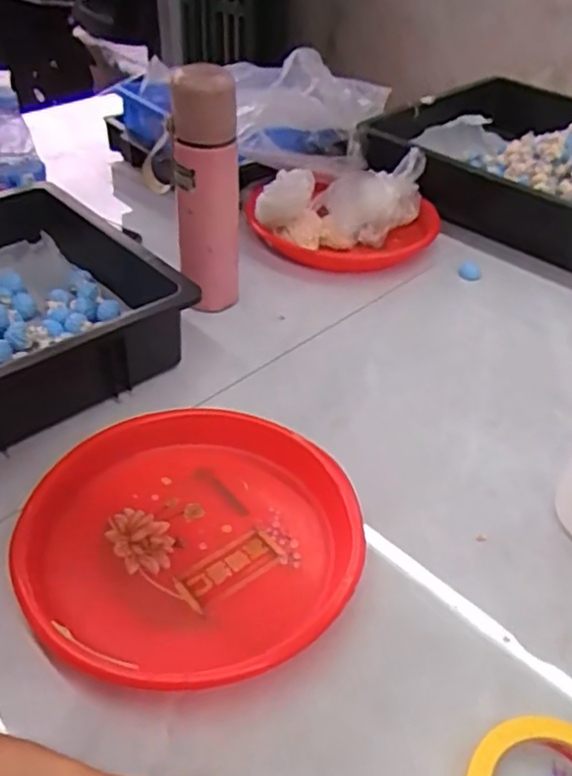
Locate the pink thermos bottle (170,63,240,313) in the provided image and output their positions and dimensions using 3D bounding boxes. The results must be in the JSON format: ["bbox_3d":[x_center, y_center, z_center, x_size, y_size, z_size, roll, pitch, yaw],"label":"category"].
[{"bbox_3d":[-0.082,-0.194,0.719,0.067,0.260,0.053,2,40,-2],"label":"pink thermos bottle"}]

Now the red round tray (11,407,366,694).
[{"bbox_3d":[-0.071,0.113,0.532,0.244,0.039,0.247,2,40,-2],"label":"red round tray"}]

